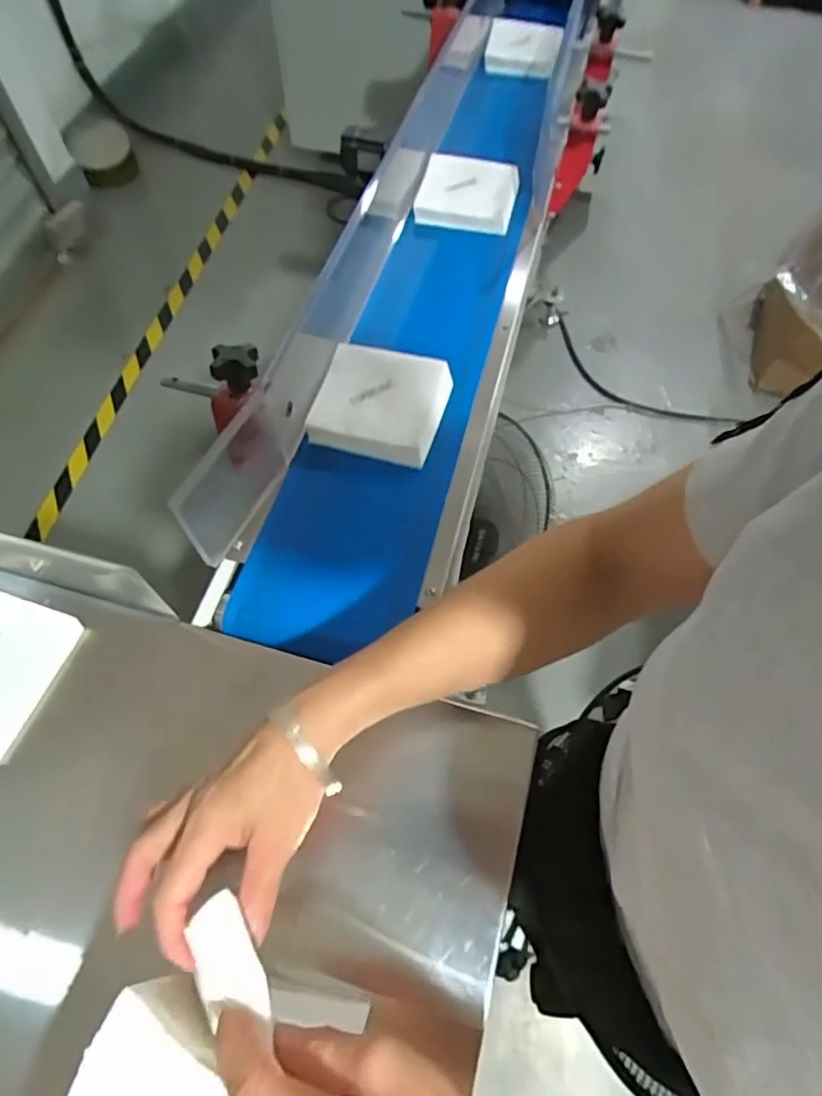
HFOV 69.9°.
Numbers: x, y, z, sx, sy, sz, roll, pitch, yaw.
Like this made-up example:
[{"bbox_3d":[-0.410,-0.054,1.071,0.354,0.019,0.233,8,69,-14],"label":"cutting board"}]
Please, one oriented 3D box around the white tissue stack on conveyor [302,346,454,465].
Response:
[{"bbox_3d":[-0.029,-0.147,0.586,0.119,0.032,0.115,14,62,6],"label":"white tissue stack on conveyor"}]

